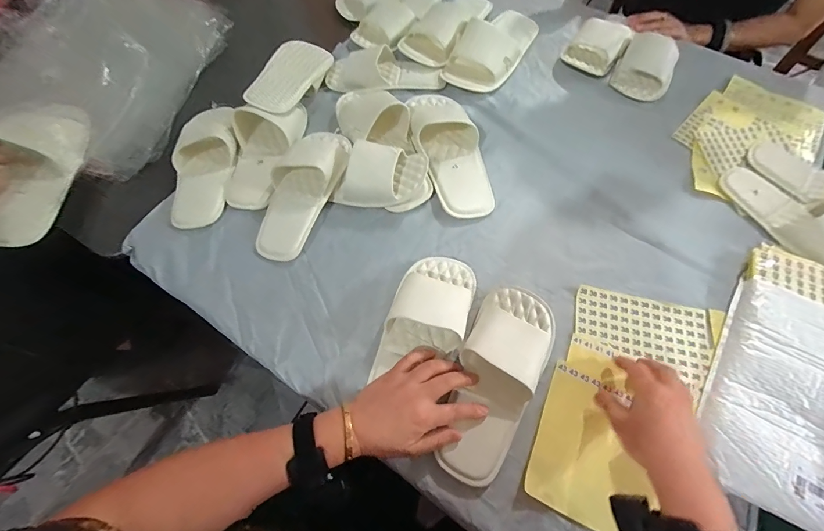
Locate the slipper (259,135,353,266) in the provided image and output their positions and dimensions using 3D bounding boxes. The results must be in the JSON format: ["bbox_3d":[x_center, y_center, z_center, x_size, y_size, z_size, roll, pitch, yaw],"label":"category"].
[{"bbox_3d":[-0.175,-0.122,0.552,0.095,0.058,0.233,20,66,10],"label":"slipper"}]

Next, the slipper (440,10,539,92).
[{"bbox_3d":[0.168,-0.446,0.697,0.111,0.060,0.242,32,68,14],"label":"slipper"}]

